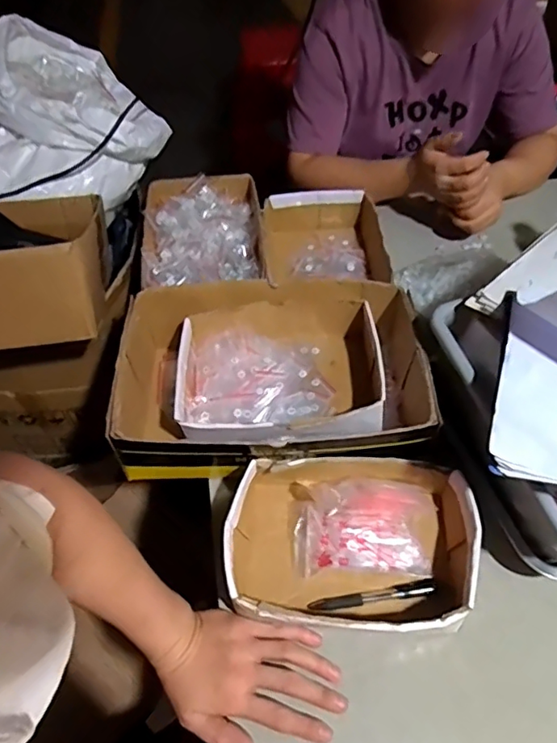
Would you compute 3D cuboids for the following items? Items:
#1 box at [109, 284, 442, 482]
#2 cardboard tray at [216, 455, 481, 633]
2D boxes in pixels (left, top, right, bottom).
[{"bbox_3d":[-0.007,0.007,0.663,0.353,0.101,0.242,0,52,2],"label":"box"},{"bbox_3d":[0.072,0.175,0.560,0.238,0.069,0.169,4,53,5],"label":"cardboard tray"}]

